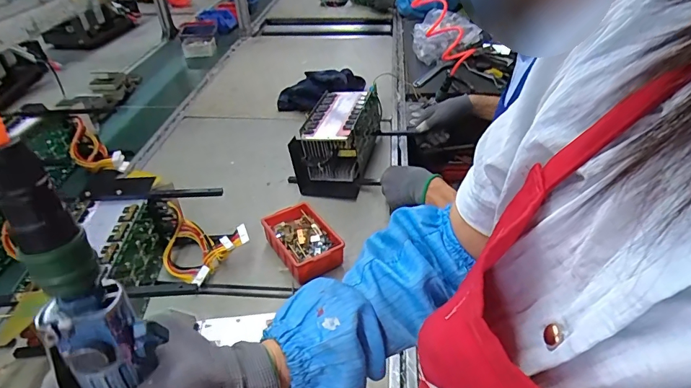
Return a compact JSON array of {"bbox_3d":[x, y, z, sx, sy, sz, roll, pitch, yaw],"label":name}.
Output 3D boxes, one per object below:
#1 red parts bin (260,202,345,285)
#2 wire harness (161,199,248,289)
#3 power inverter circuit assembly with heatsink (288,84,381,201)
[{"bbox_3d":[-0.075,0.088,0.761,0.102,0.053,0.151,-25,43,-25],"label":"red parts bin"},{"bbox_3d":[-0.259,0.086,0.754,0.136,0.093,0.132,-30,45,-30],"label":"wire harness"},{"bbox_3d":[-0.014,-0.128,0.970,0.163,0.131,0.288,7,39,12],"label":"power inverter circuit assembly with heatsink"}]

